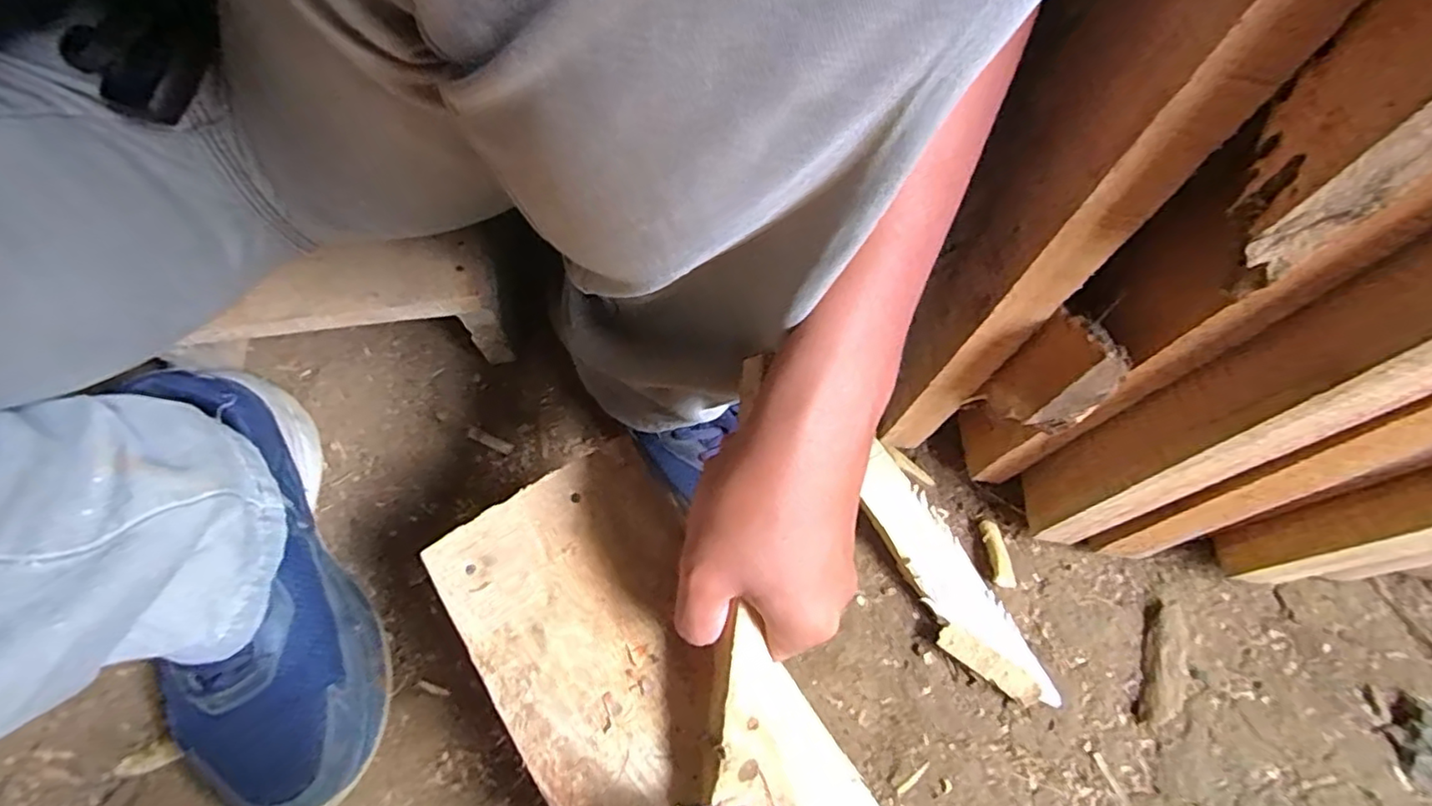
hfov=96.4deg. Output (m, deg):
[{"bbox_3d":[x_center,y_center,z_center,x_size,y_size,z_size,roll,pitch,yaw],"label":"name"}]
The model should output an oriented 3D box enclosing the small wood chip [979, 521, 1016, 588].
[{"bbox_3d":[0.199,0.106,0.453,0.016,0.008,0.047,-4,65,-3],"label":"small wood chip"}]

